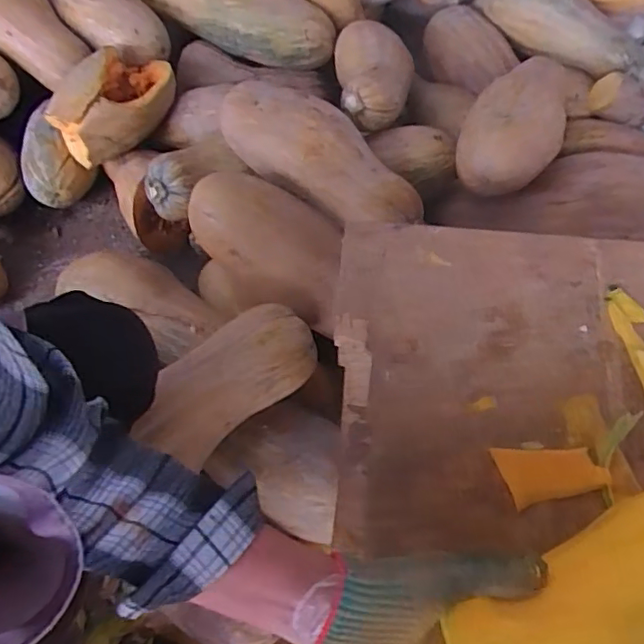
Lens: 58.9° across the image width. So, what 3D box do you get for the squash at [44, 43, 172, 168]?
[{"bbox_3d":[-0.324,-0.348,0.901,0.202,0.103,0.117,-39,68,-17],"label":"squash"}]

